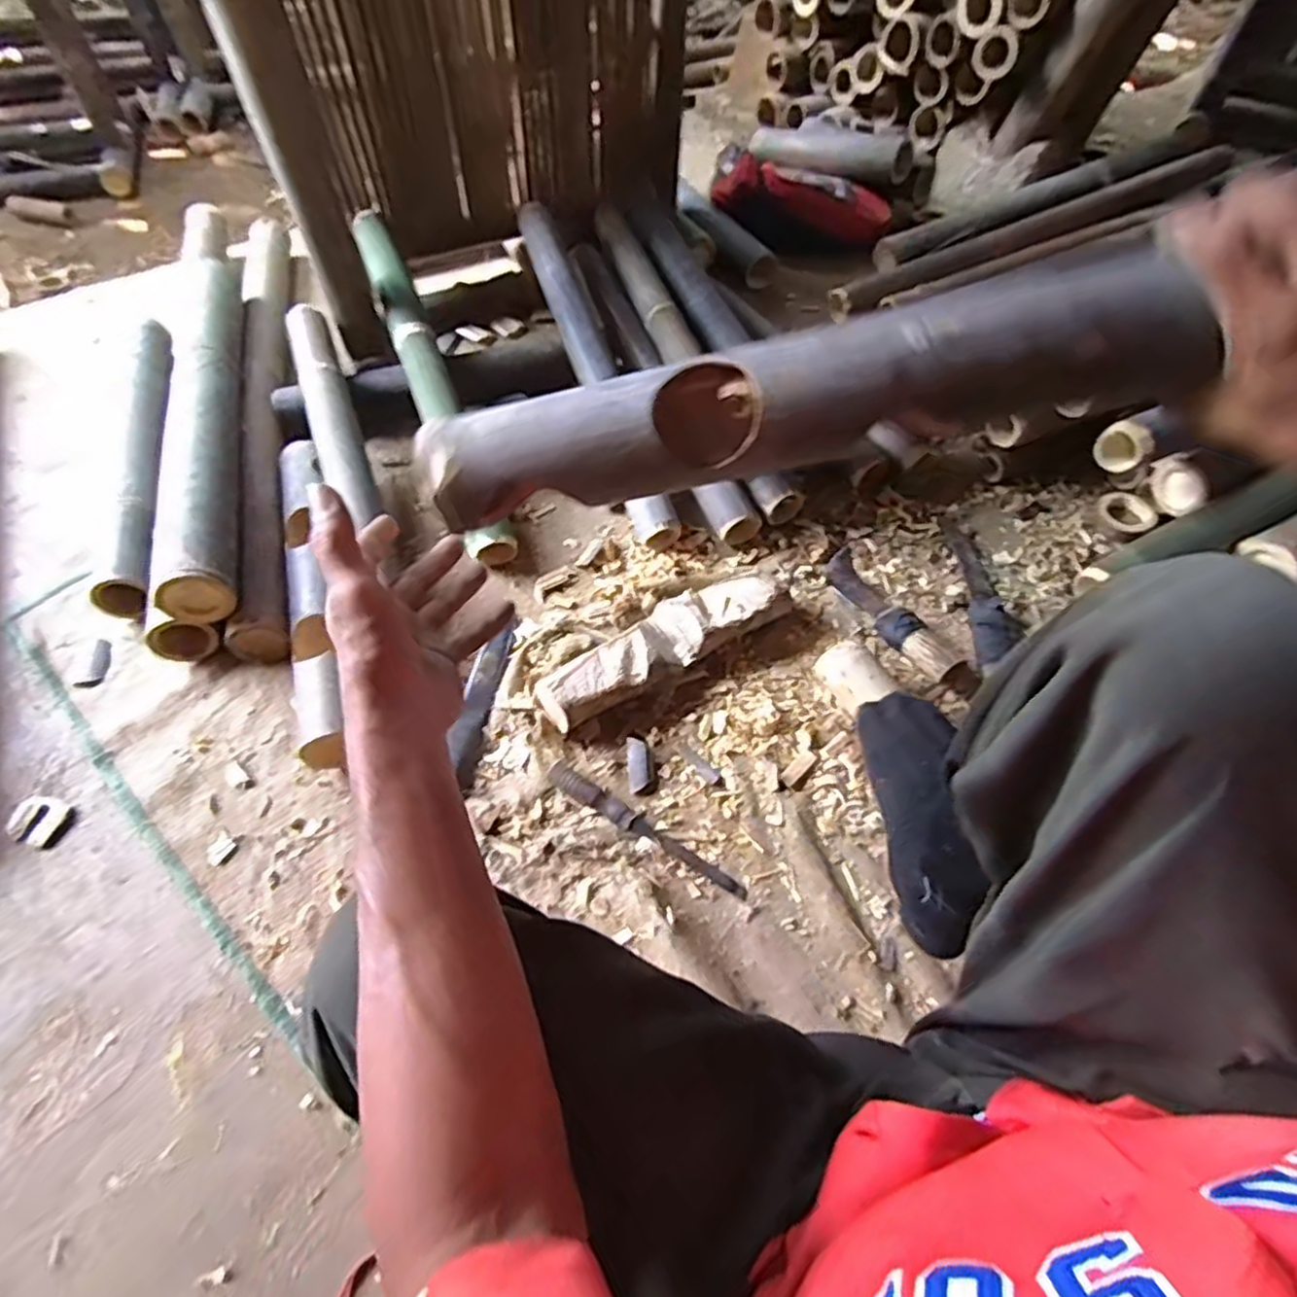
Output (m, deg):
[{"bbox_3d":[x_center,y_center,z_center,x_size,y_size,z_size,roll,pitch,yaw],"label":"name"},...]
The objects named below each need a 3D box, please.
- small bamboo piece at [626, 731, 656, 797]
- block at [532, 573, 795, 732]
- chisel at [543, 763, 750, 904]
[{"bbox_3d":[-0.010,0.131,0.802,0.030,0.014,0.075,-6,58,-4],"label":"small bamboo piece"},{"bbox_3d":[0.024,-0.008,0.863,0.336,0.058,0.087,-28,62,-17],"label":"block"},{"bbox_3d":[-0.005,0.195,0.756,0.246,0.021,0.028,31,62,18],"label":"chisel"}]

